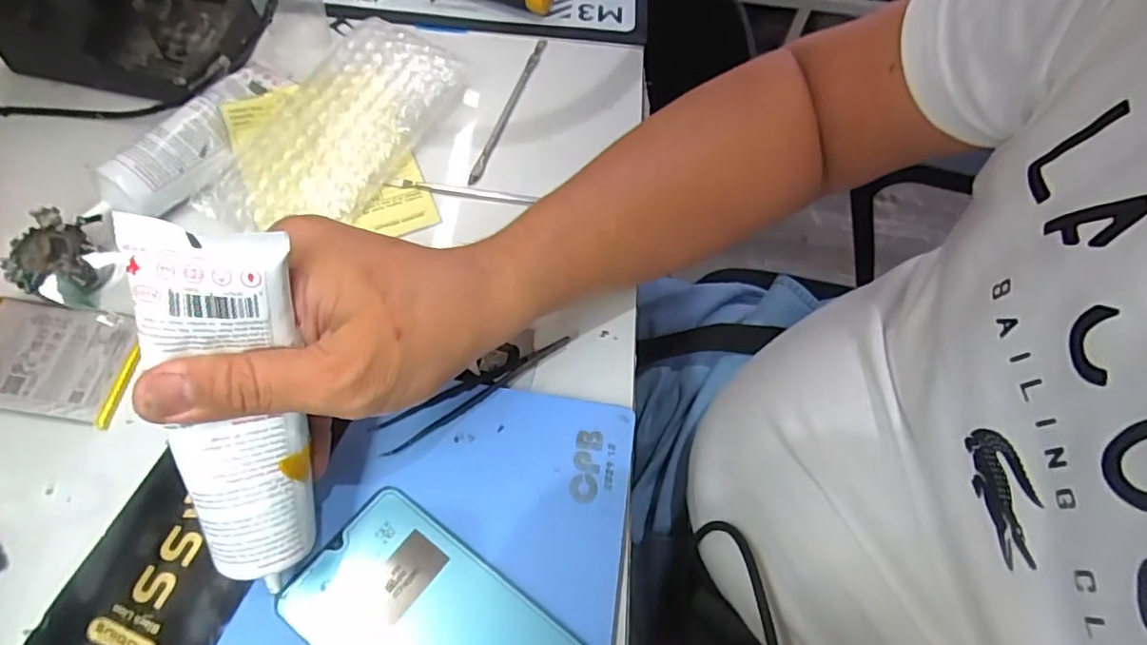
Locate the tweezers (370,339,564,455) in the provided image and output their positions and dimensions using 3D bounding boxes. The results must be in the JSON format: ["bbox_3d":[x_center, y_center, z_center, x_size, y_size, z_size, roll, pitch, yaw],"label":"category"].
[{"bbox_3d":[-0.051,0.036,0.318,0.110,0.008,0.017,-27,68,-16],"label":"tweezers"}]

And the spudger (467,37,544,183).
[{"bbox_3d":[-0.045,-0.153,0.421,0.009,0.004,0.140,17,63,5],"label":"spudger"}]

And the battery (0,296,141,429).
[{"bbox_3d":[-0.281,0.019,0.321,0.093,0.005,0.060,9,63,2],"label":"battery"}]

